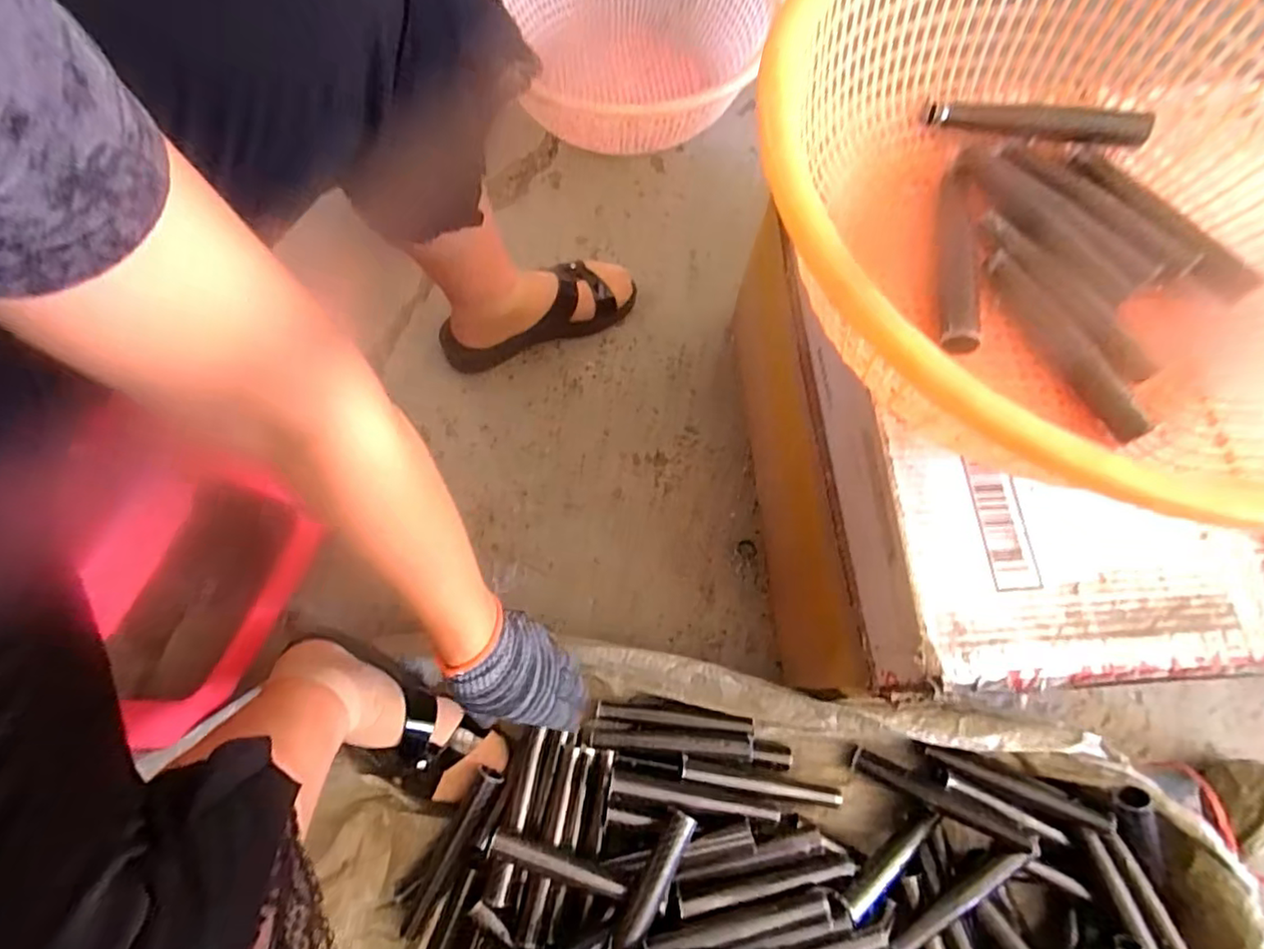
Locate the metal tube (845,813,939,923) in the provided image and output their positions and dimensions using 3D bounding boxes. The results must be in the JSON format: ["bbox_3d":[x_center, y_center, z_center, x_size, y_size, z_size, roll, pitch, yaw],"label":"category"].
[{"bbox_3d":[0.223,0.335,0.517,0.121,0.019,0.022,-23,71,-31],"label":"metal tube"}]

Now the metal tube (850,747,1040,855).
[{"bbox_3d":[0.276,0.293,0.542,0.150,0.026,0.023,17,69,32],"label":"metal tube"}]

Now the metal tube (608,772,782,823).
[{"bbox_3d":[0.055,0.284,0.526,0.149,0.022,0.018,10,71,3],"label":"metal tube"}]

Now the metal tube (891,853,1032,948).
[{"bbox_3d":[0.272,0.355,0.495,0.137,0.013,0.014,-30,74,-11],"label":"metal tube"}]

